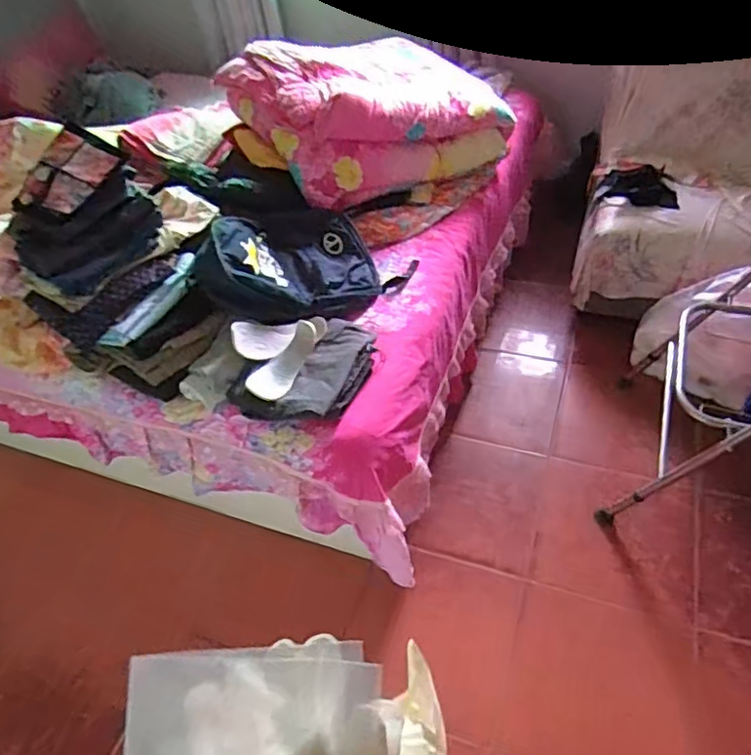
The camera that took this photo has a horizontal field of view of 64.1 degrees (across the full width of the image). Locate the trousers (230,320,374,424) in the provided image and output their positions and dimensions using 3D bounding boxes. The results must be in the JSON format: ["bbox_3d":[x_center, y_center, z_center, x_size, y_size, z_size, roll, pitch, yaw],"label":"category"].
[{"bbox_3d":[-0.144,-0.031,1.340,0.250,0.053,0.316,17,51,22],"label":"trousers"}]

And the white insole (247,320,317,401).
[{"bbox_3d":[-0.201,-0.048,1.325,0.094,0.050,0.207,11,49,17],"label":"white insole"}]

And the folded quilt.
[{"bbox_3d":[-0.015,-0.809,1.778,0.653,0.300,0.562,-30,50,-19],"label":"folded quilt"}]

